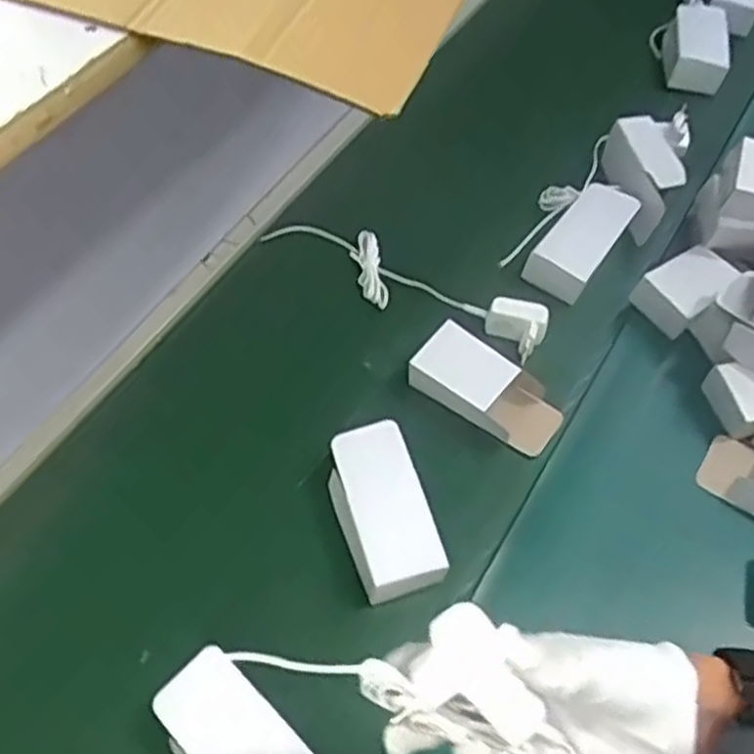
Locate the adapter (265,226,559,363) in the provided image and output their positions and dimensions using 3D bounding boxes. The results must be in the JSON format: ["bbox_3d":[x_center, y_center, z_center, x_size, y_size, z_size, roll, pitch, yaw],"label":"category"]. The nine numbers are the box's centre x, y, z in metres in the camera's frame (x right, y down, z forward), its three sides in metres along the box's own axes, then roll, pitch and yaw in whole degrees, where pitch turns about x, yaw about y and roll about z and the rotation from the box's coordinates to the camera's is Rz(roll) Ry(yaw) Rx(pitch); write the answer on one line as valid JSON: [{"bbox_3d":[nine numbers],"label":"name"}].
[{"bbox_3d":[0.029,-0.109,0.820,0.314,0.040,0.068,29,63,17],"label":"adapter"}]

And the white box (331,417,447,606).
[{"bbox_3d":[0.007,0.116,0.675,0.071,0.047,0.147,-16,60,-9],"label":"white box"}]

